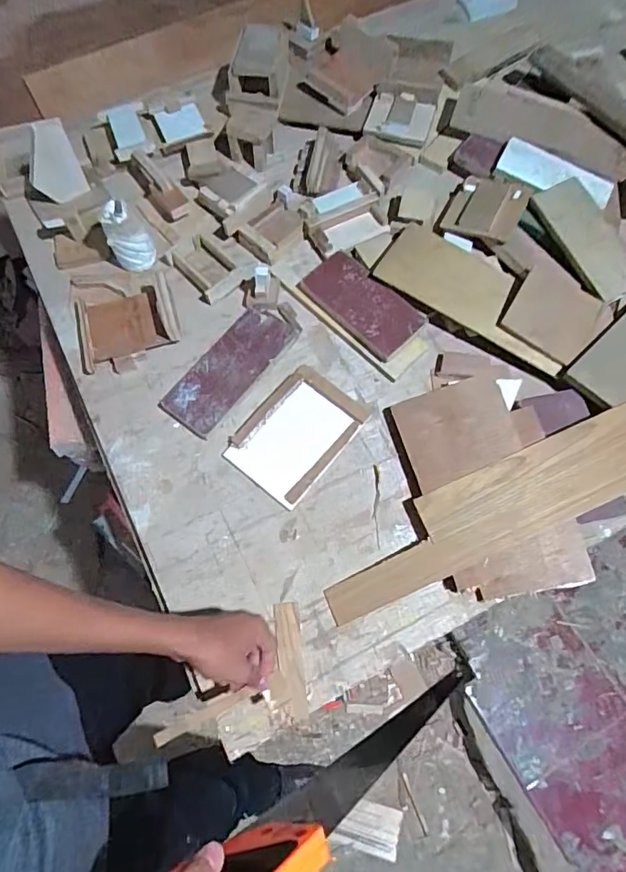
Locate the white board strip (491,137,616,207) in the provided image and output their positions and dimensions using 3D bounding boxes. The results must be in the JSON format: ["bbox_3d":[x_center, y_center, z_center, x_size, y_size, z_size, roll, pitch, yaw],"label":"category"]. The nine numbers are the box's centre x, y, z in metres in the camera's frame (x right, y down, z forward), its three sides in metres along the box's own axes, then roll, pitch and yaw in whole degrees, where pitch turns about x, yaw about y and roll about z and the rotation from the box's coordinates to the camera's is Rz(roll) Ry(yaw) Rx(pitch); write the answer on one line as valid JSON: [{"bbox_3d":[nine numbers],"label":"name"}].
[{"bbox_3d":[0.414,-0.445,0.867,0.197,0.013,0.072,19,78,-4],"label":"white board strip"}]

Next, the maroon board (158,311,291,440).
[{"bbox_3d":[-0.129,-0.105,0.775,0.092,0.022,0.216,35,72,15],"label":"maroon board"}]

